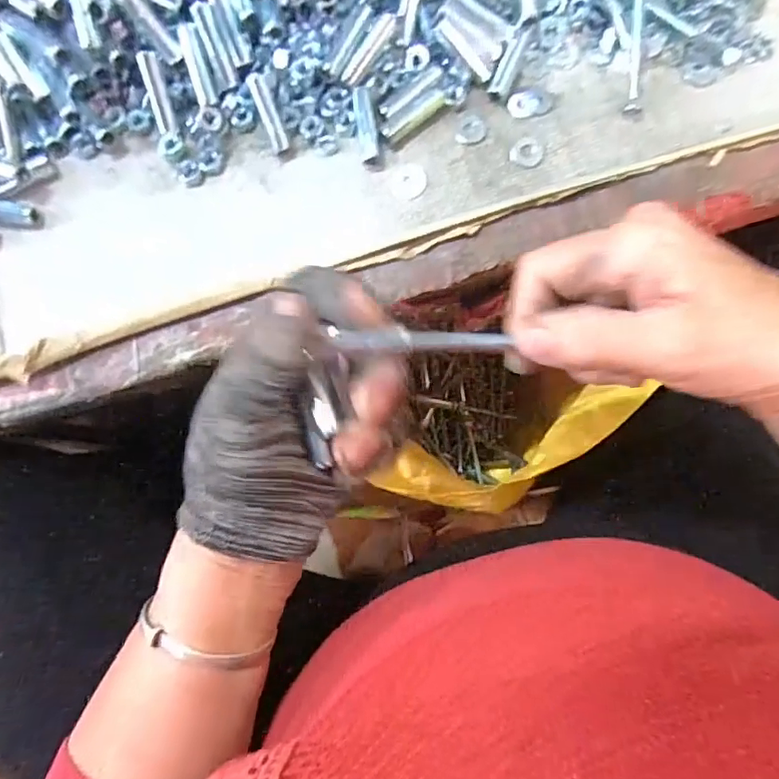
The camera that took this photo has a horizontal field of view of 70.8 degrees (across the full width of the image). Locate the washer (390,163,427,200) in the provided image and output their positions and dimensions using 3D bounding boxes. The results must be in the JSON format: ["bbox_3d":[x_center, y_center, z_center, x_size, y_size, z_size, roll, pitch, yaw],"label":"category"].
[{"bbox_3d":[0.011,-0.121,0.317,0.020,0.004,0.021,0,81,2],"label":"washer"}]

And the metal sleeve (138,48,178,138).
[{"bbox_3d":[-0.131,-0.168,0.311,0.009,0.006,0.042,-11,114,0],"label":"metal sleeve"}]

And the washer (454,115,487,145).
[{"bbox_3d":[0.049,-0.152,0.320,0.016,0.004,0.020,19,82,4],"label":"washer"}]

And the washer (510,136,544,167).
[{"bbox_3d":[0.080,-0.138,0.317,0.018,0.004,0.018,0,81,2],"label":"washer"}]

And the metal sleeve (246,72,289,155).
[{"bbox_3d":[-0.069,-0.158,0.312,0.009,0.006,0.044,-21,103,-2],"label":"metal sleeve"}]

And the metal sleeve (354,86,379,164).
[{"bbox_3d":[-0.013,-0.152,0.314,0.010,0.009,0.042,-8,81,1],"label":"metal sleeve"}]

